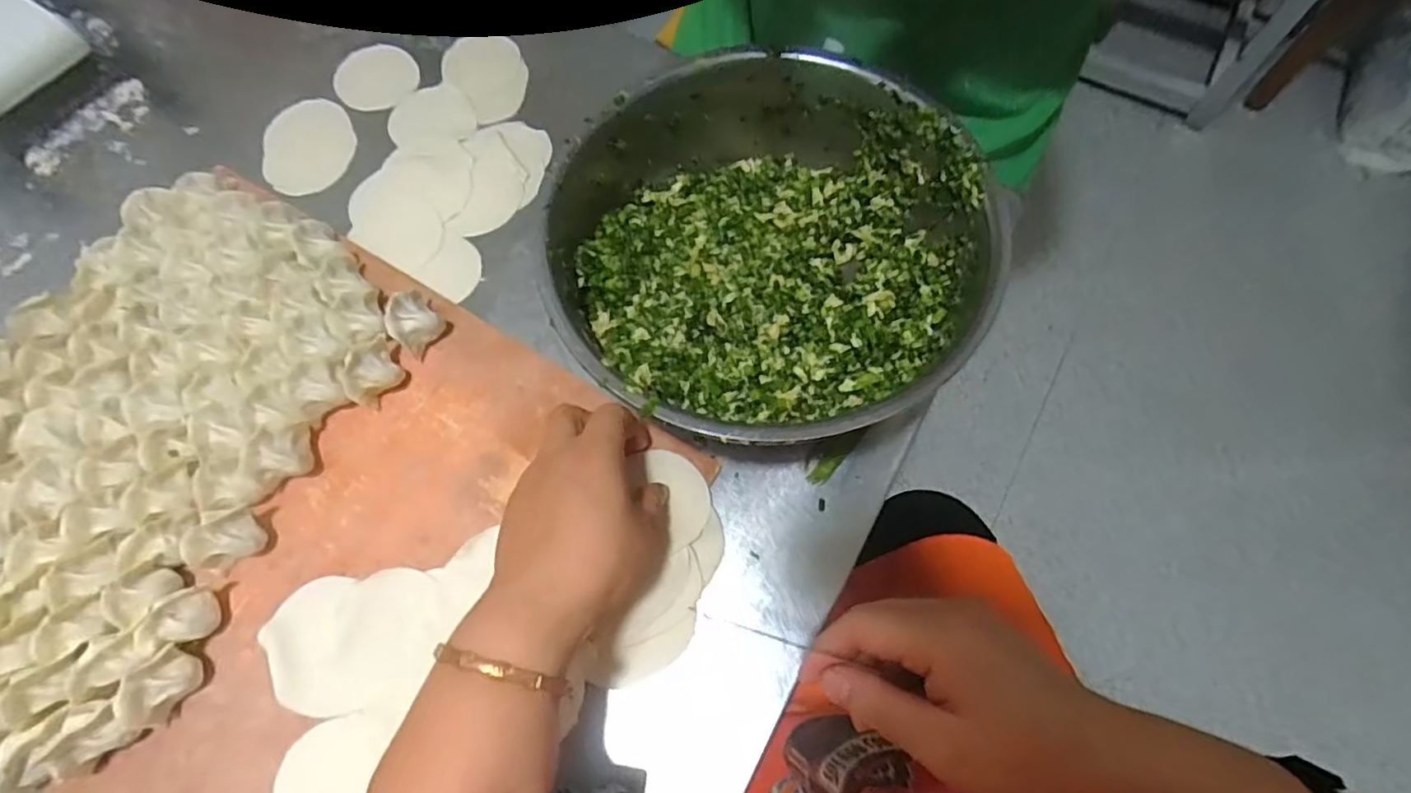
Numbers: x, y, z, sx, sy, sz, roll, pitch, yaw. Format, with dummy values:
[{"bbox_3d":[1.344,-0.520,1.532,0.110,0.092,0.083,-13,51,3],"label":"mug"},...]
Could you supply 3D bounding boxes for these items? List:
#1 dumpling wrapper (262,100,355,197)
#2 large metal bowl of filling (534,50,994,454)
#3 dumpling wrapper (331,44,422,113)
[{"bbox_3d":[-0.332,-0.209,0.534,0.073,0.004,0.098,-17,70,-5],"label":"dumpling wrapper"},{"bbox_3d":[0.039,-0.100,0.420,0.238,0.090,0.267,-34,77,-12],"label":"large metal bowl of filling"},{"bbox_3d":[-0.290,-0.281,0.562,0.073,0.004,0.069,0,69,0],"label":"dumpling wrapper"}]

